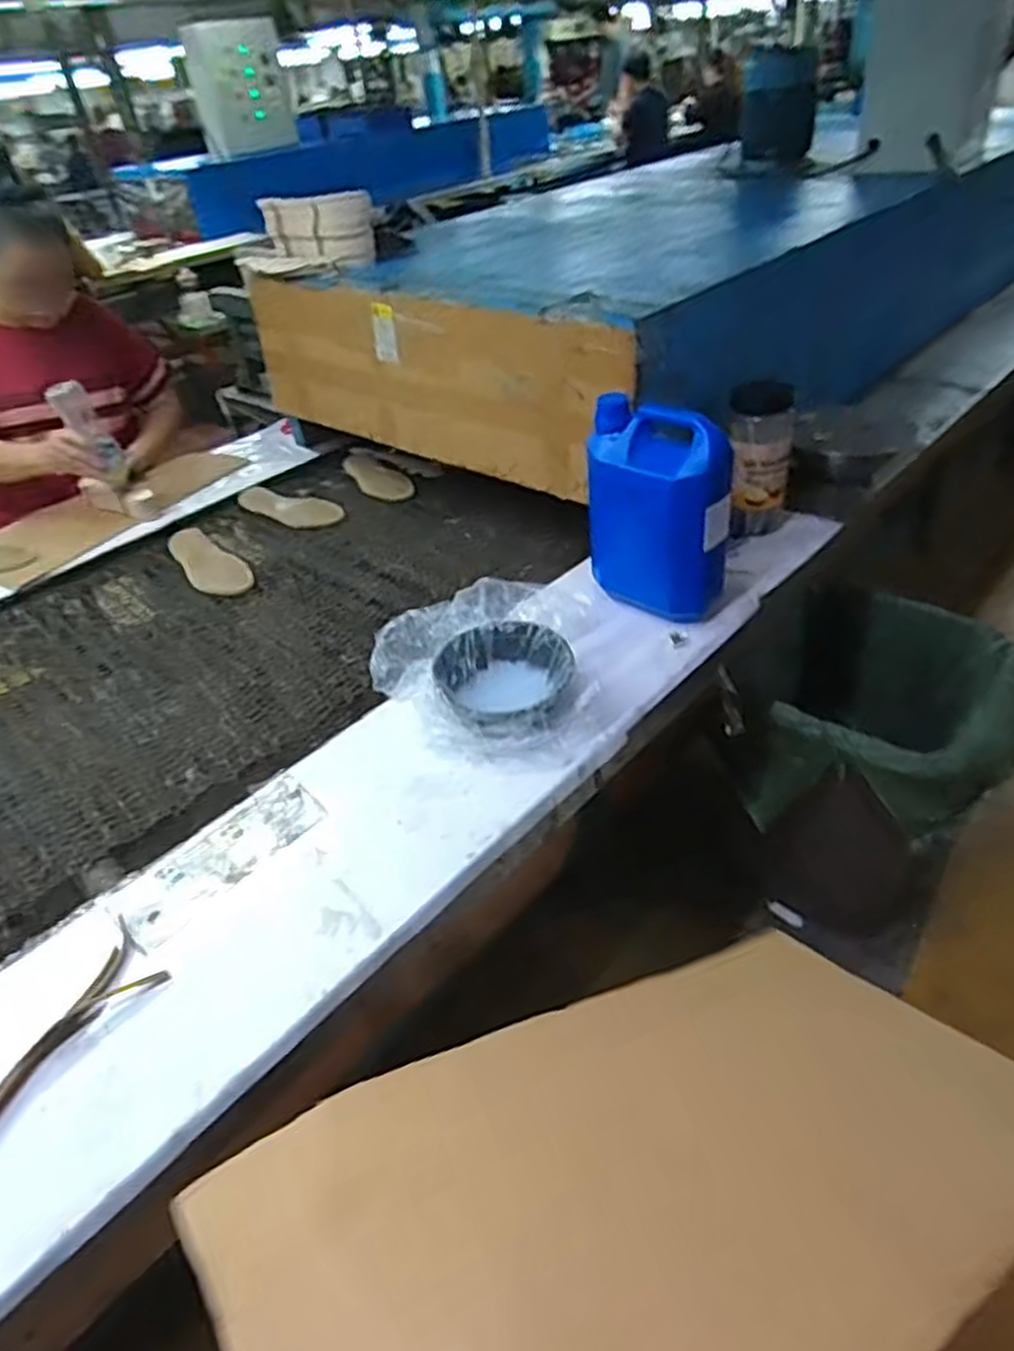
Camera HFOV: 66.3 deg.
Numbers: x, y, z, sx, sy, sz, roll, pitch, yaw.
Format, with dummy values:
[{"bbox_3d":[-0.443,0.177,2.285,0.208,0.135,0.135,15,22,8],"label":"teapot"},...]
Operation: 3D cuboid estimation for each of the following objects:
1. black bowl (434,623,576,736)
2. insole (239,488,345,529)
[{"bbox_3d":[-0.001,0.008,0.942,0.161,0.068,0.159,-4,38,3],"label":"black bowl"},{"bbox_3d":[-0.435,-0.331,1.540,0.249,0.006,0.095,14,50,20],"label":"insole"}]

